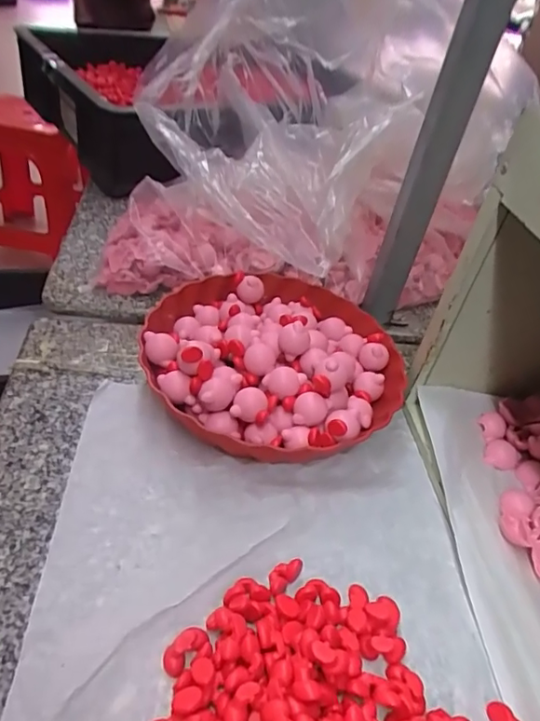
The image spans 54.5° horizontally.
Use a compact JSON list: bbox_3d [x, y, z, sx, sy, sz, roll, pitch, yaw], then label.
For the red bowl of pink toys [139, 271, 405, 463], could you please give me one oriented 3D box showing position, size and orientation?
[{"bbox_3d":[0.006,-0.011,0.499,0.236,0.063,0.237,7,41,-6],"label":"red bowl of pink toys"}]

